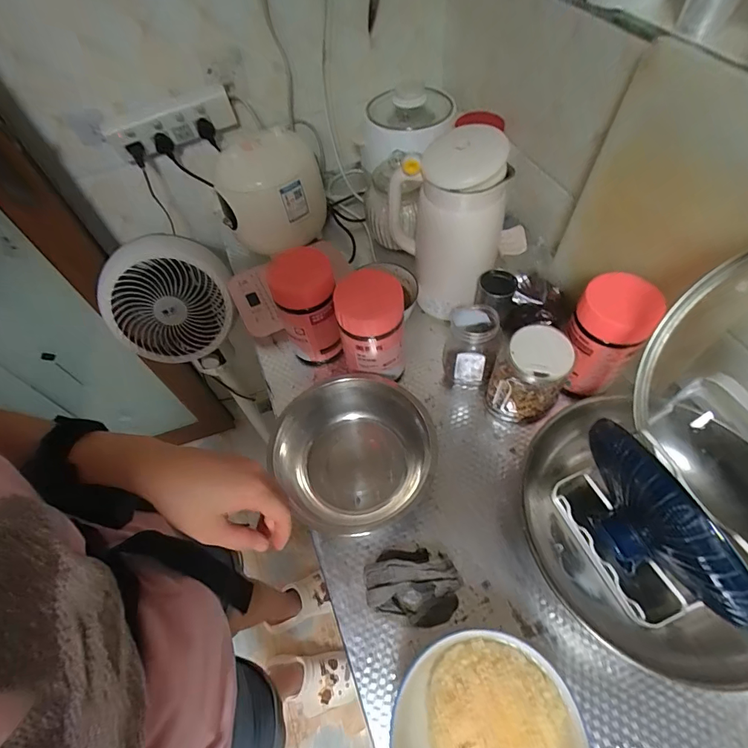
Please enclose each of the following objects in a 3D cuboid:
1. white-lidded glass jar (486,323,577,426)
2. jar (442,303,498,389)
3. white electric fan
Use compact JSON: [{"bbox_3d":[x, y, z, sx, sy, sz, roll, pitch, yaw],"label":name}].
[{"bbox_3d":[0.218,0.006,0.592,0.095,0.139,0.080,29,64,21],"label":"white-lidded glass jar"},{"bbox_3d":[0.150,-0.041,0.651,0.075,0.112,0.085,10,59,11],"label":"jar"},{"bbox_3d":[-0.386,-0.137,0.795,0.238,0.195,0.135,-29,60,-13],"label":"white electric fan"}]

